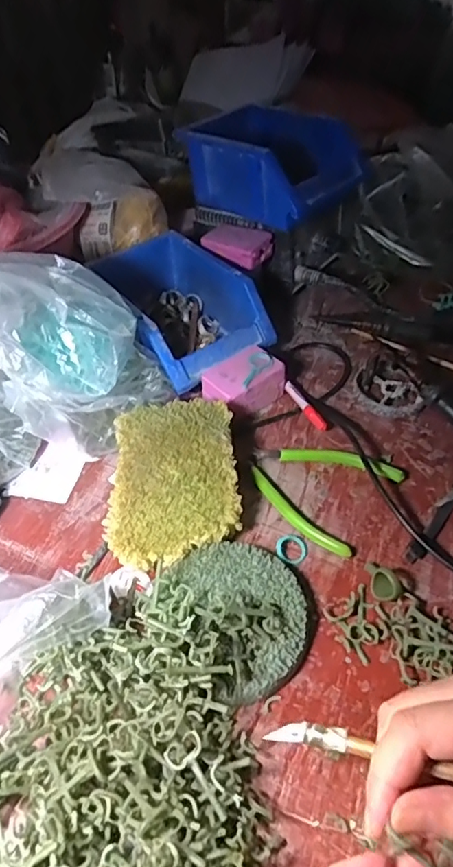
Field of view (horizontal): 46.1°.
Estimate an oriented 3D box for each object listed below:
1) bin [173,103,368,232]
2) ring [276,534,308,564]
[{"bbox_3d":[0.044,-0.302,0.594,0.193,0.076,0.137,33,56,28],"label":"bin"},{"bbox_3d":[0.049,0.086,0.399,0.022,0.004,0.024,-1,47,1],"label":"ring"}]

